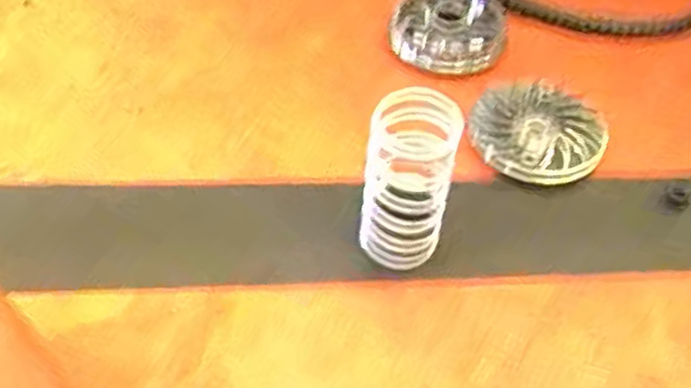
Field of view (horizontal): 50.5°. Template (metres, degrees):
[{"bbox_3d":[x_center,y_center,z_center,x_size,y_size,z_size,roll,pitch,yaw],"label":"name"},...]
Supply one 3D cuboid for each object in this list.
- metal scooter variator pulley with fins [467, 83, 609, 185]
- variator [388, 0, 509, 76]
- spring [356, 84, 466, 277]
[{"bbox_3d":[0.161,-0.055,0.619,0.109,0.029,0.098,17,52,12],"label":"metal scooter variator pulley with fins"},{"bbox_3d":[0.097,-0.163,0.695,0.107,0.033,0.113,1,50,-1],"label":"variator"},{"bbox_3d":[0.044,-0.010,0.505,0.055,0.121,0.050,15,51,10],"label":"spring"}]

